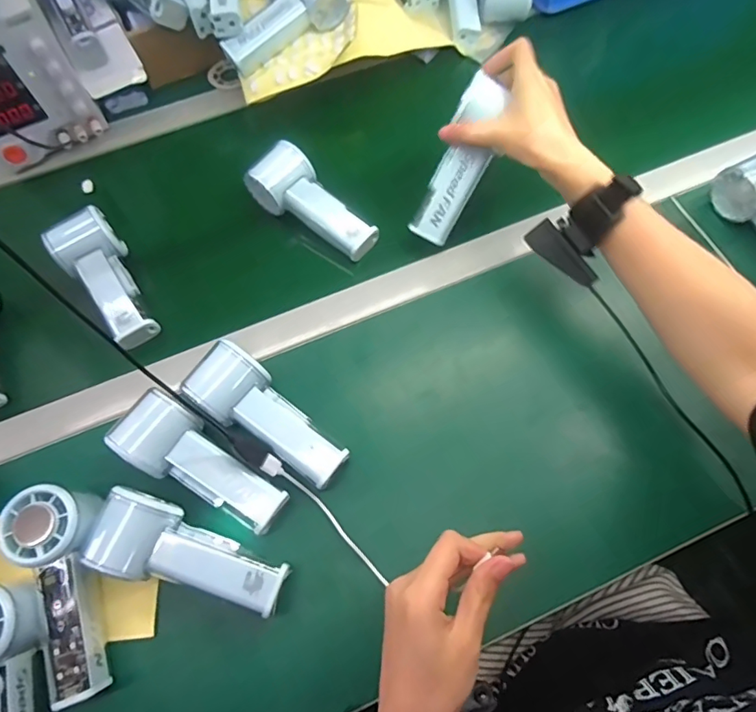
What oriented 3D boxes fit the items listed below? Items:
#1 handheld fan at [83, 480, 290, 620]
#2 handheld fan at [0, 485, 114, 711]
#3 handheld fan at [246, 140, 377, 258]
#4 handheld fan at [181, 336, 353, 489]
[{"bbox_3d":[-0.148,0.155,0.380,0.155,0.057,0.059,22,69,12],"label":"handheld fan"},{"bbox_3d":[-0.232,0.173,0.365,0.056,0.052,0.147,-17,66,-4],"label":"handheld fan"},{"bbox_3d":[-0.065,-0.157,0.512,0.139,0.041,0.057,40,73,18],"label":"handheld fan"},{"bbox_3d":[-0.093,0.052,0.421,0.146,0.050,0.058,34,72,17],"label":"handheld fan"}]

